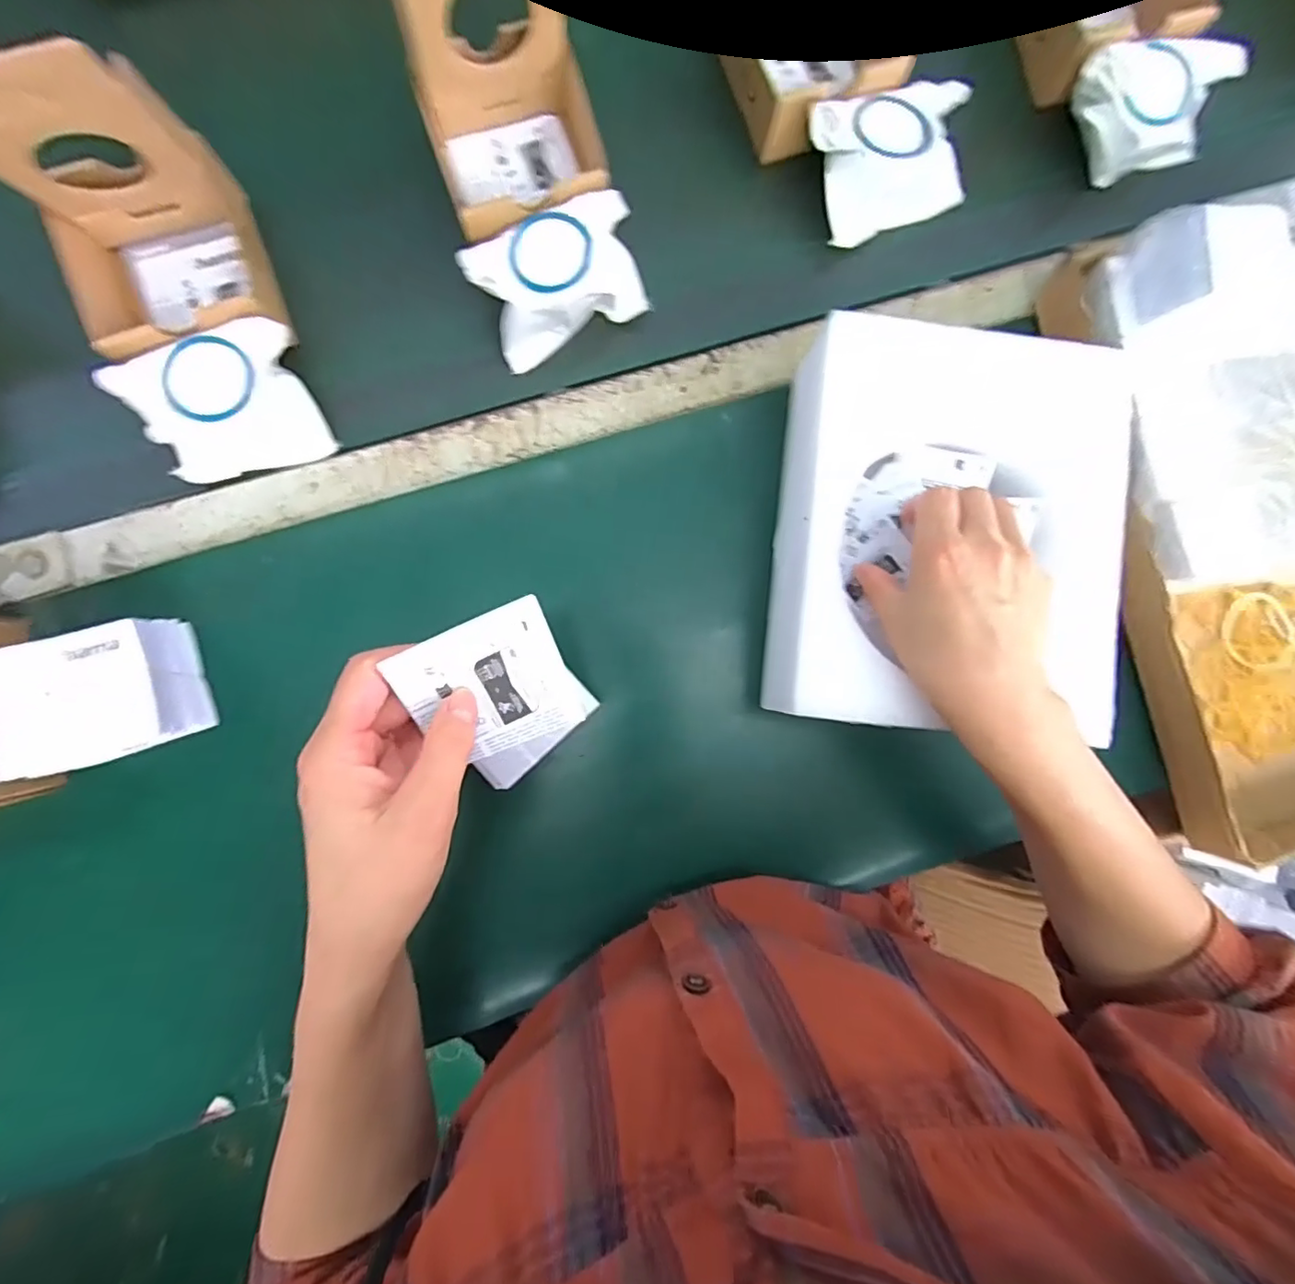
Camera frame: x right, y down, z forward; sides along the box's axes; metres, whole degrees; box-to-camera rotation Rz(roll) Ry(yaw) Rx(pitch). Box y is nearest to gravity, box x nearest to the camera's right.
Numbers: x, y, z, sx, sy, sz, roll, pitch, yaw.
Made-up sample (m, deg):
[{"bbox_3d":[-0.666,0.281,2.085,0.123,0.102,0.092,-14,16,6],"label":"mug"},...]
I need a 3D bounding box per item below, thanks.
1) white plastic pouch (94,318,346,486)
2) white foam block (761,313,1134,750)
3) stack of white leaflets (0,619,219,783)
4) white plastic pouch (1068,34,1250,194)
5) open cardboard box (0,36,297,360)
[{"bbox_3d":[-0.267,-0.152,0.372,0.100,0.020,0.083,-20,116,-9],"label":"white plastic pouch"},{"bbox_3d":[0.177,-0.067,0.360,0.188,0.072,0.233,3,87,-3],"label":"white foam block"},{"bbox_3d":[-0.324,0.033,0.346,0.076,0.066,0.074,-18,88,-4],"label":"stack of white leaflets"},{"bbox_3d":[0.360,-0.384,0.416,0.109,0.039,0.069,-15,88,-3],"label":"white plastic pouch"},{"bbox_3d":[-0.298,-0.244,0.321,0.102,0.131,0.114,-21,88,-4],"label":"open cardboard box"}]

